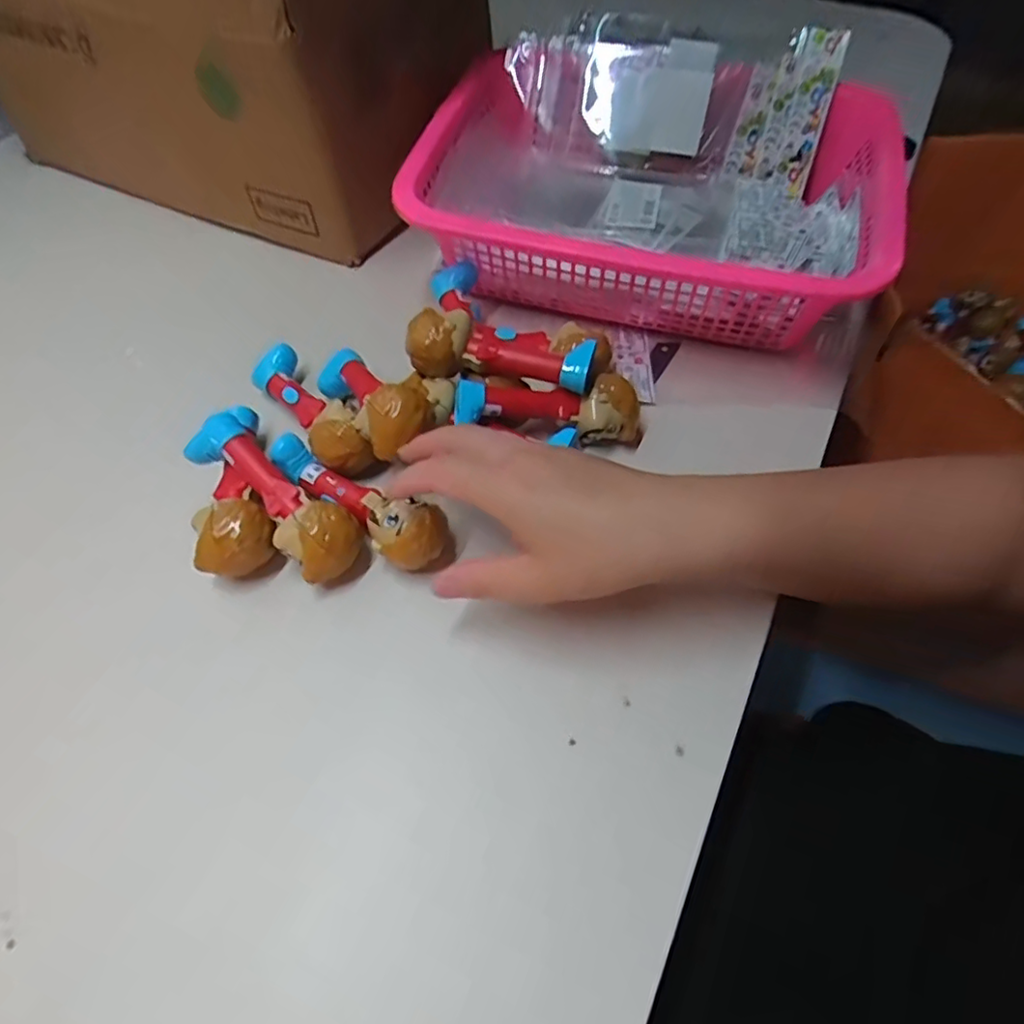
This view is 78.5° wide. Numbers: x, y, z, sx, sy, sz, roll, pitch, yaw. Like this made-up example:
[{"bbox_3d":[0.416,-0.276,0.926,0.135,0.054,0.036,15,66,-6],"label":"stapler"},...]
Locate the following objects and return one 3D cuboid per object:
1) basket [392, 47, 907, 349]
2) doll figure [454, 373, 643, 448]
[{"bbox_3d":[0.106,-0.249,0.505,0.328,0.111,0.259,12,58,9],"label":"basket"},{"bbox_3d":[0.026,-0.066,0.425,0.123,0.052,0.032,-1,57,1],"label":"doll figure"}]

